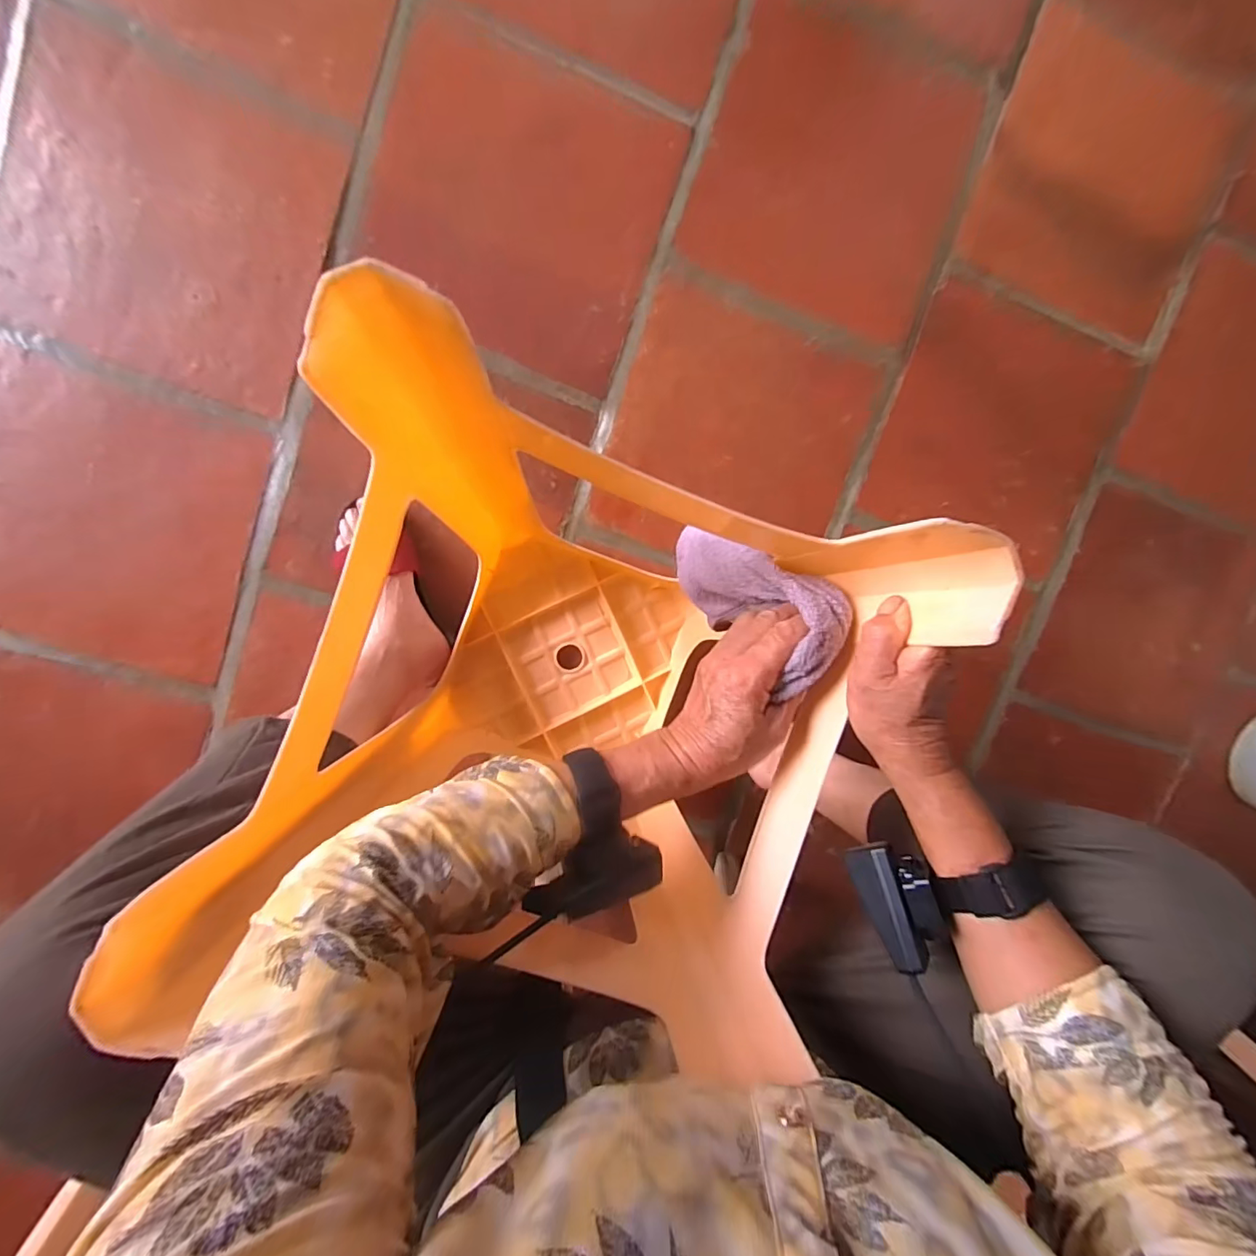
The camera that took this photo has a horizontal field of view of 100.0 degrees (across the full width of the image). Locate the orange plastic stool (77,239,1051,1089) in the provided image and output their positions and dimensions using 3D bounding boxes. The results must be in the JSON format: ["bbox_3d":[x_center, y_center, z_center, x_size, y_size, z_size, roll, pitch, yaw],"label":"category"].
[{"bbox_3d":[-0.041,0.041,0.466,0.340,0.456,0.343,20,95,-8],"label":"orange plastic stool"}]

